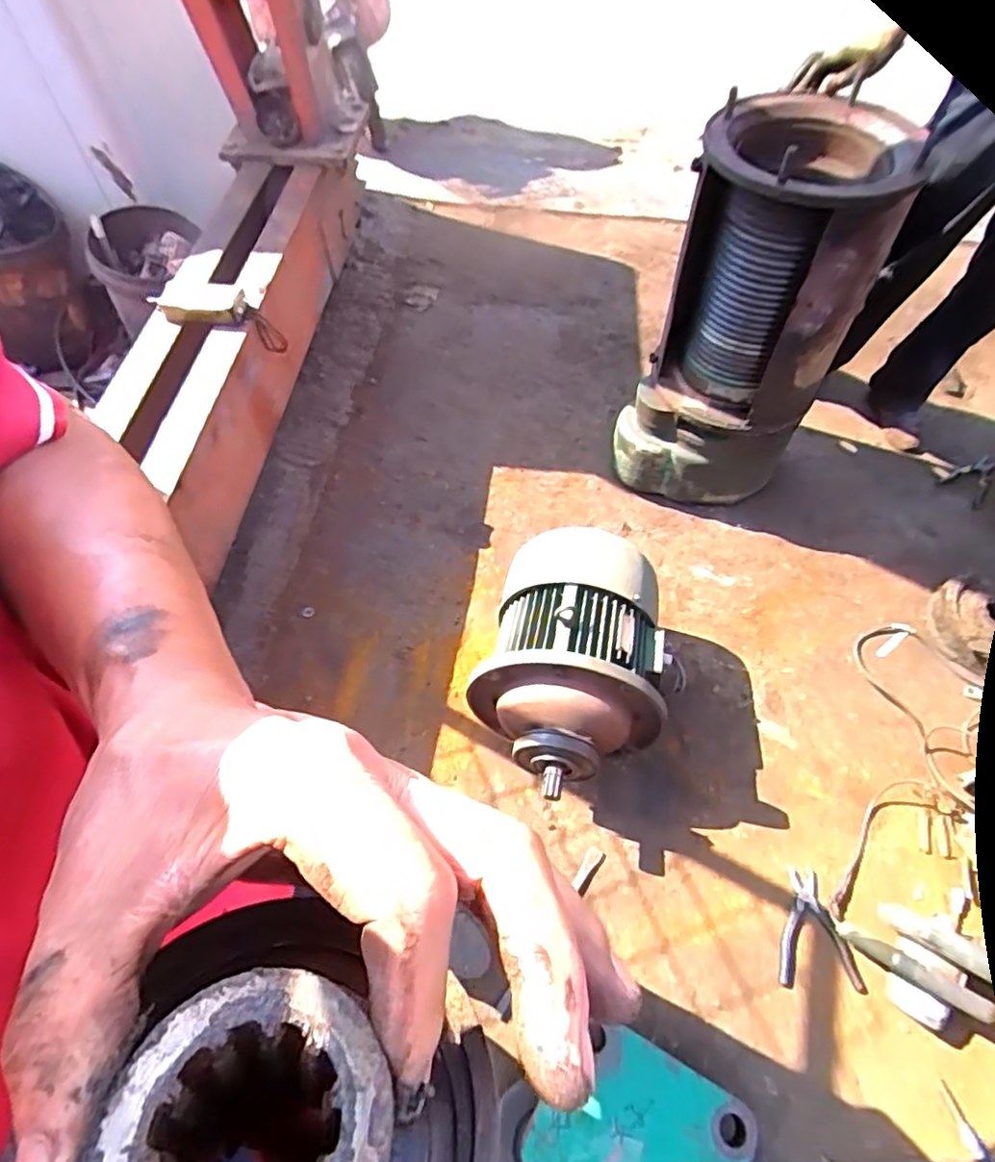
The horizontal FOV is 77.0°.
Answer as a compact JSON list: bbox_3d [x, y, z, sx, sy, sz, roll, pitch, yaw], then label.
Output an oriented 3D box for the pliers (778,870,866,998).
[{"bbox_3d":[0.570,0.629,1.131,0.147,0.016,0.184,0,60,4],"label":"pliers"}]

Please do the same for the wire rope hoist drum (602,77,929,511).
[{"bbox_3d":[0.542,-0.565,1.369,0.382,0.708,0.459,24,64,16],"label":"wire rope hoist drum"}]

